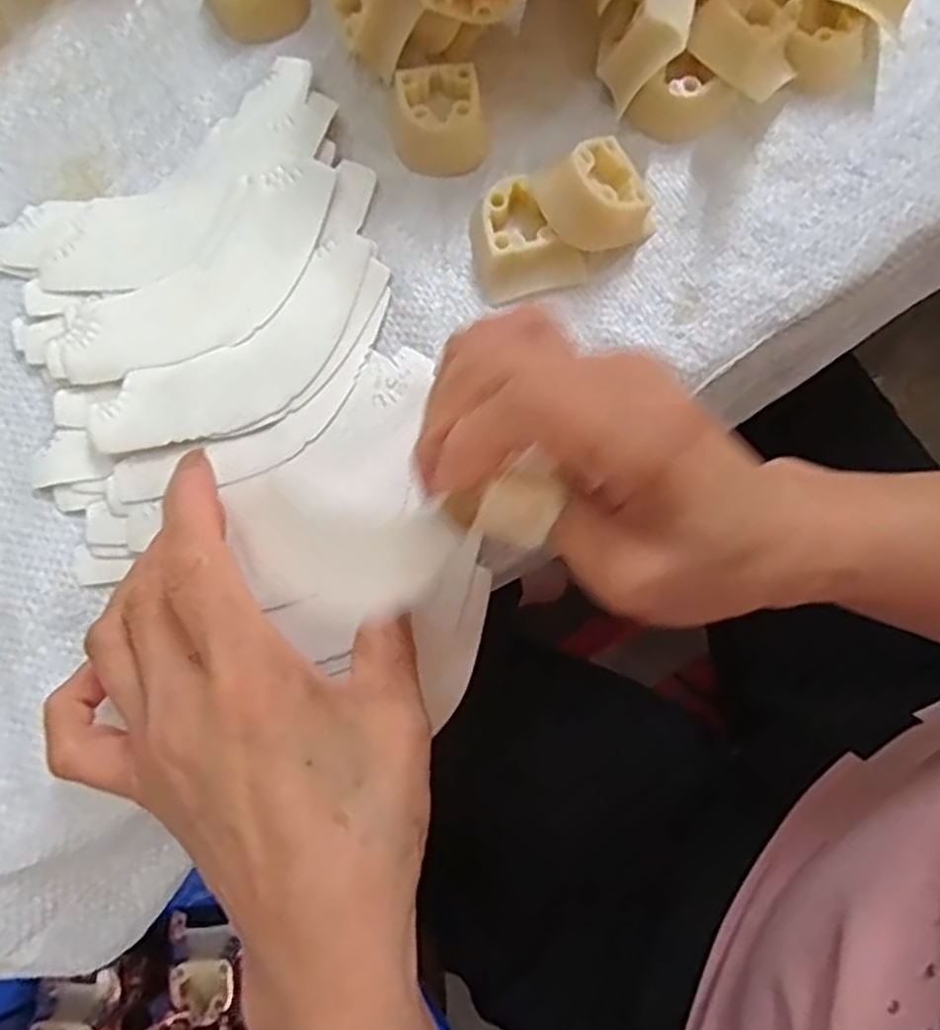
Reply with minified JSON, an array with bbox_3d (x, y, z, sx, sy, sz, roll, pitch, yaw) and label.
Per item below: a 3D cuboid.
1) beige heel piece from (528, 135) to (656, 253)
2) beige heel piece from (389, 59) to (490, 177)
[{"bbox_3d":[0.046,-0.113,0.274,0.038,0.031,0.038,0,80,0],"label":"beige heel piece"},{"bbox_3d":[-0.012,-0.152,0.288,0.034,0.017,0.034,-5,80,-1],"label":"beige heel piece"}]

